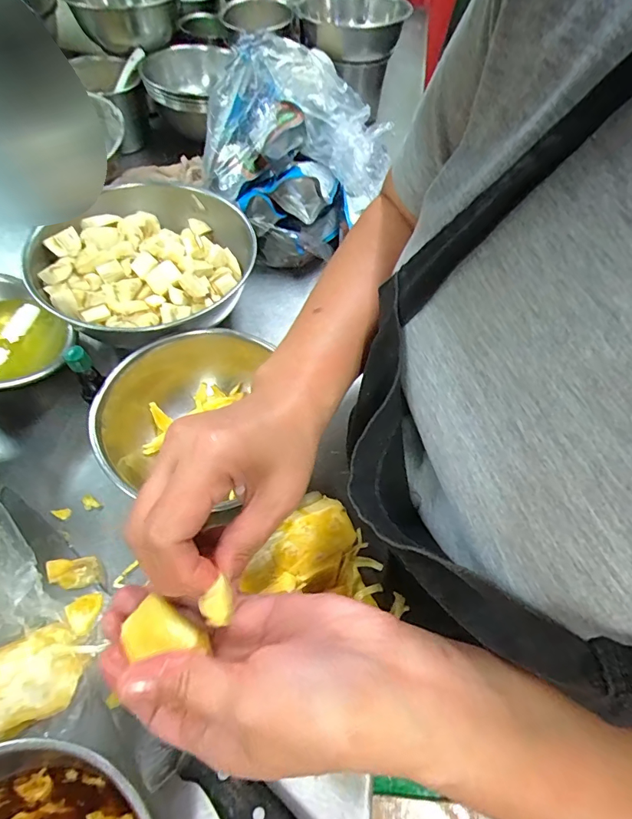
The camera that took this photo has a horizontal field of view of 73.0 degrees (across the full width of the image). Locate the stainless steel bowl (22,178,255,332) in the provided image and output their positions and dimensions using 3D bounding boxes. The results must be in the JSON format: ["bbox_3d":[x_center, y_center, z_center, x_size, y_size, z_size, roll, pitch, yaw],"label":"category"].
[{"bbox_3d":[-0.180,-0.146,0.455,0.204,0.068,0.216,2,58,-3],"label":"stainless steel bowl"}]

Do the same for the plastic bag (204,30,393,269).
[{"bbox_3d":[-0.031,-0.311,0.515,0.200,0.158,0.199,27,61,13],"label":"plastic bag"}]

